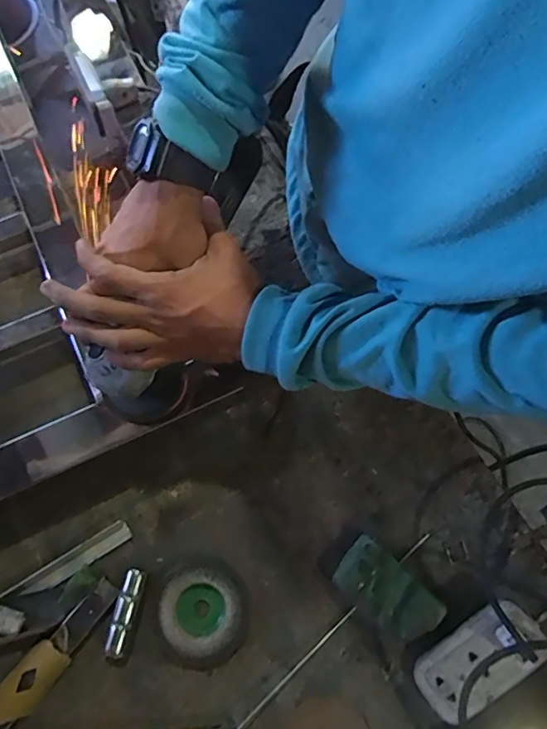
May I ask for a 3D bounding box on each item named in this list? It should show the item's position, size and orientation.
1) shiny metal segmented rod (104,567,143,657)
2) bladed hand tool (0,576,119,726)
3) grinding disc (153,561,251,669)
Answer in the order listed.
[{"bbox_3d":[-0.145,0.241,0.505,0.019,0.017,0.077,14,74,4],"label":"shiny metal segmented rod"},{"bbox_3d":[-0.209,0.275,0.494,0.039,0.016,0.147,41,78,11],"label":"bladed hand tool"},{"bbox_3d":[-0.070,0.244,0.501,0.090,0.013,0.092,0,73,0],"label":"grinding disc"}]

